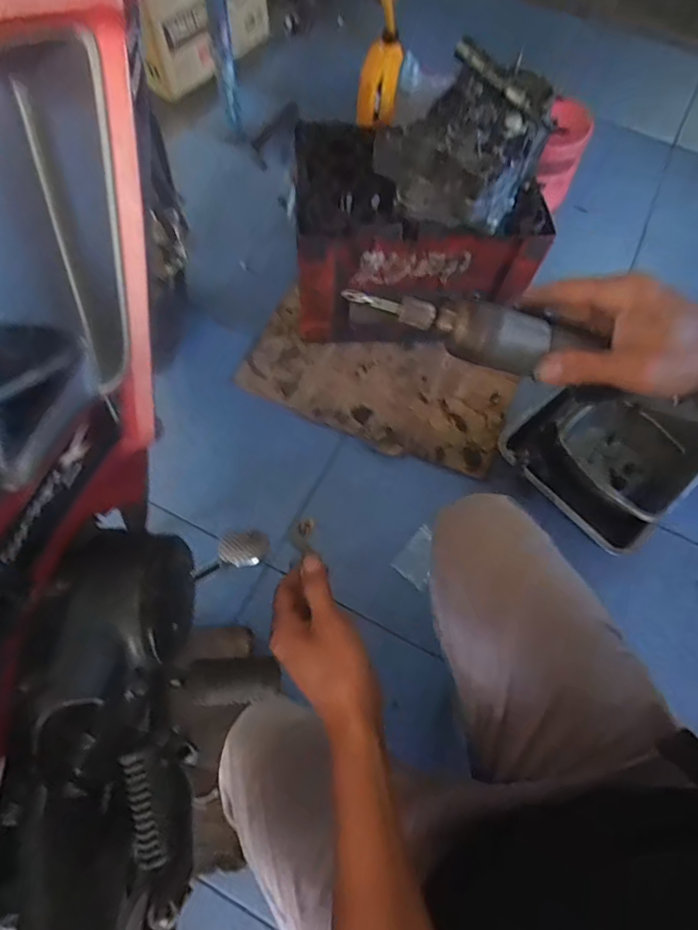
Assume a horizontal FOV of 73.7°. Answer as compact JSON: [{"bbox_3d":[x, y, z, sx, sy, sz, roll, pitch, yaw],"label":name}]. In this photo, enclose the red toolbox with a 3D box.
[{"bbox_3d":[0.121,-0.453,0.905,0.427,0.217,0.293,1,65,-4],"label":"red toolbox"}]

